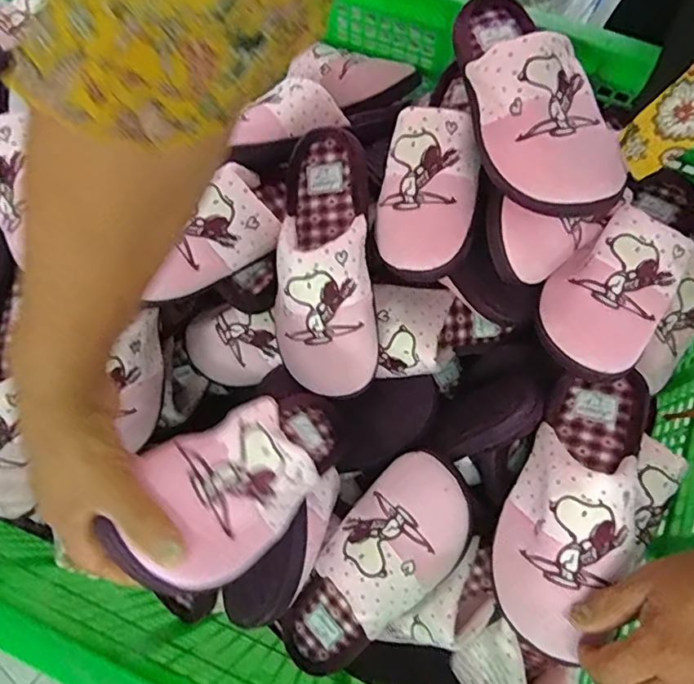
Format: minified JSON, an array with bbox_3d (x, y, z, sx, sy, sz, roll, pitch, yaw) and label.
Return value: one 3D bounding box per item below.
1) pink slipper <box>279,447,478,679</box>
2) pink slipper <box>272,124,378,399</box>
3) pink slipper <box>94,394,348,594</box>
[{"bbox_3d":[0.017,0.217,0.502,0.102,0.092,0.243,39,102,14],"label":"pink slipper"},{"bbox_3d":[-0.023,-0.073,0.492,0.089,0.075,0.240,-2,88,0],"label":"pink slipper"},{"bbox_3d":[-0.065,0.092,0.413,0.087,0.227,0.077,39,115,14],"label":"pink slipper"}]

